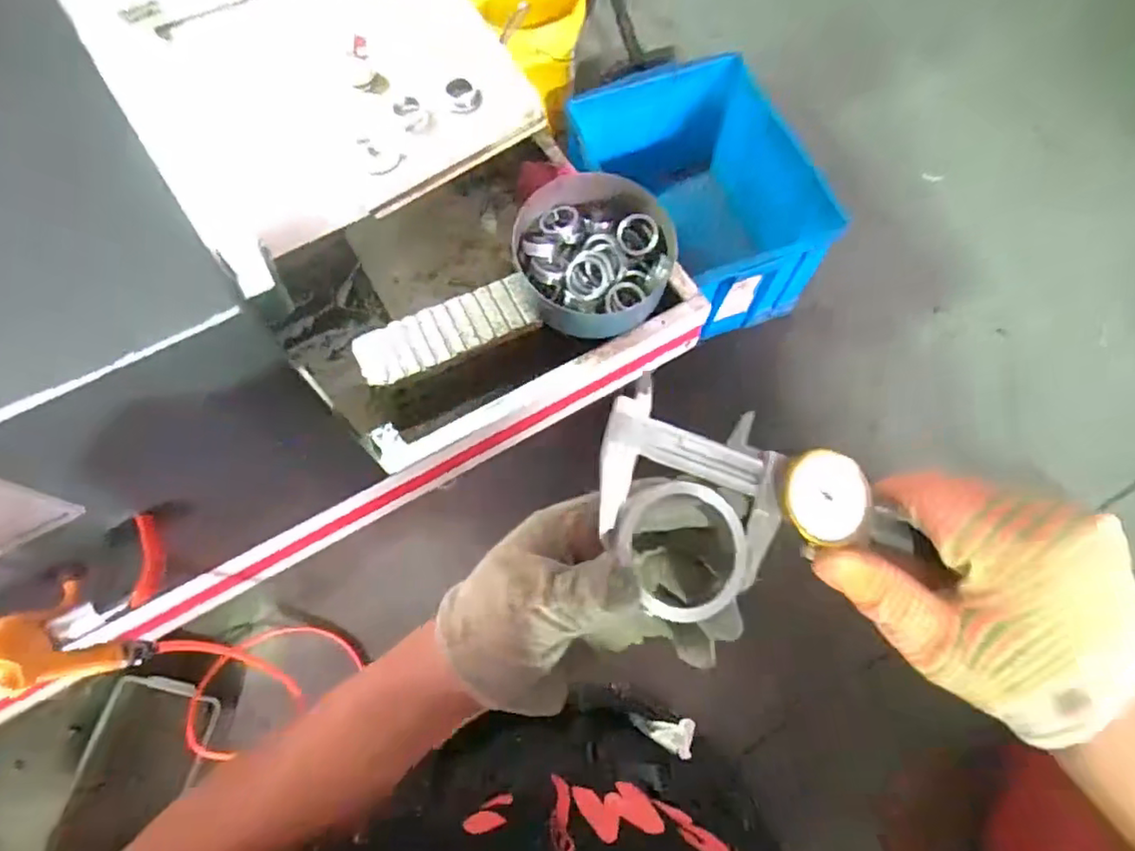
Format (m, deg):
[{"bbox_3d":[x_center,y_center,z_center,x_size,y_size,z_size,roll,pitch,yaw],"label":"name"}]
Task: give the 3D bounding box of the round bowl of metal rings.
[{"bbox_3d":[0.036,-0.220,0.797,0.196,0.090,0.182,0,69,1],"label":"round bowl of metal rings"}]

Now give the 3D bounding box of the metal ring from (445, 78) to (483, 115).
[{"bbox_3d":[-0.134,-0.432,0.809,0.044,0.022,0.043,0,69,1],"label":"metal ring"}]

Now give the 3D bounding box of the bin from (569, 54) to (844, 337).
[{"bbox_3d":[0.319,-0.564,1.618,0.483,0.368,0.616,-18,70,-6],"label":"bin"}]

